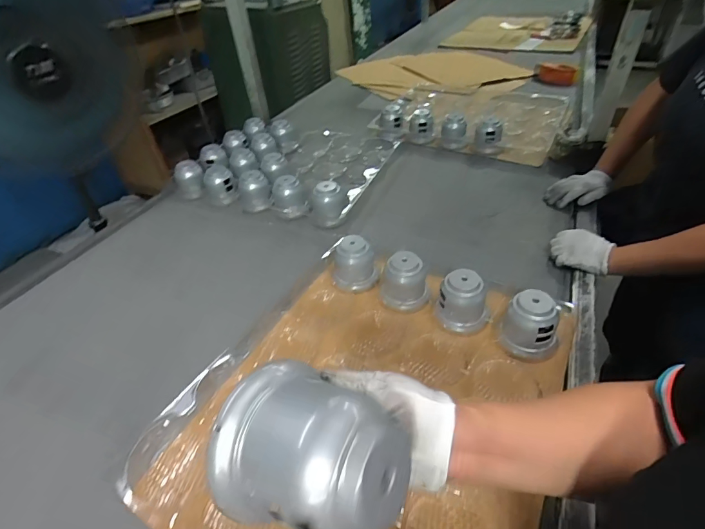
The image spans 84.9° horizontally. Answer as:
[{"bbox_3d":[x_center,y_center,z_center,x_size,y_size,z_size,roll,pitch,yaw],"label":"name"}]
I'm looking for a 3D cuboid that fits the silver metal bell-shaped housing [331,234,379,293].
[{"bbox_3d":[0.006,-0.002,0.720,0.083,0.088,0.067,-5,38,0],"label":"silver metal bell-shaped housing"}]

